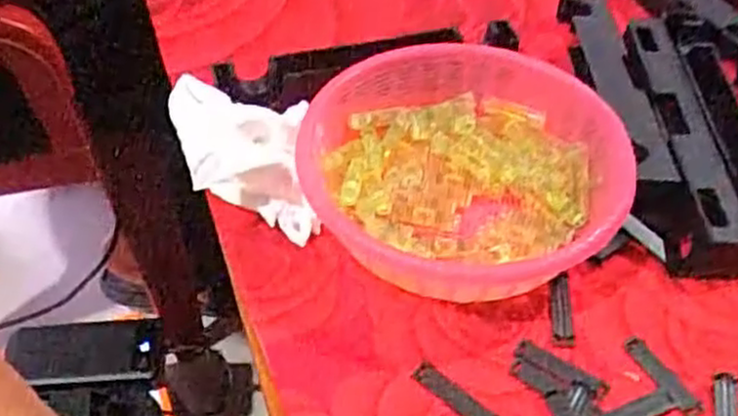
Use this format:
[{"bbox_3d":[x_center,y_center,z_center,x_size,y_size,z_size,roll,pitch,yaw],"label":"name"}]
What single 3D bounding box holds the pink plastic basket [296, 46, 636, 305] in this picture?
[{"bbox_3d":[0.050,-0.018,0.415,0.167,0.049,0.167,1,47,-1],"label":"pink plastic basket"}]

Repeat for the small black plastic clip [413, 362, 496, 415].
[{"bbox_3d":[0.041,0.086,0.349,0.046,0.004,0.011,35,55,27],"label":"small black plastic clip"}]

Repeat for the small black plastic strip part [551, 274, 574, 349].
[{"bbox_3d":[0.097,0.051,0.378,0.010,0.007,0.039,4,47,2],"label":"small black plastic strip part"}]

